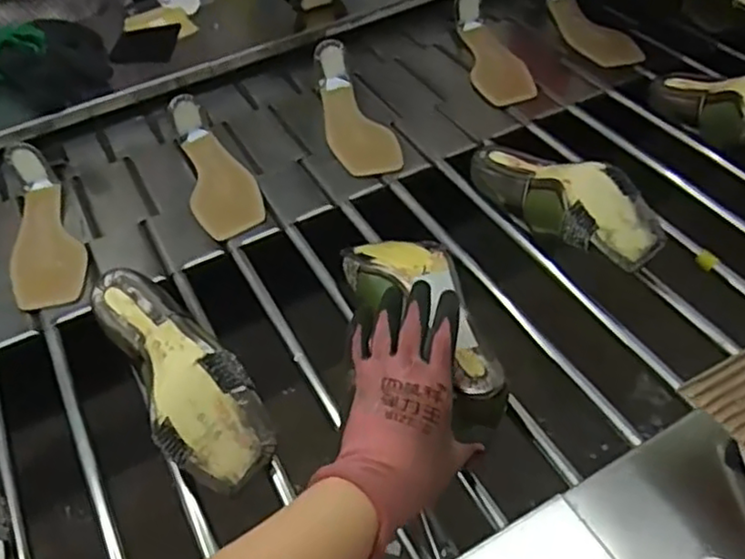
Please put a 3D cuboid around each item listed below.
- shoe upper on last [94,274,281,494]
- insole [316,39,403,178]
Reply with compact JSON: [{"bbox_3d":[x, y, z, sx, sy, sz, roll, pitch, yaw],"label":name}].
[{"bbox_3d":[-0.163,0.076,0.566,0.078,0.073,0.214,-33,53,-21],"label":"shoe upper on last"},{"bbox_3d":[-0.026,-0.207,0.820,0.075,0.061,0.202,-17,49,-9],"label":"insole"}]

